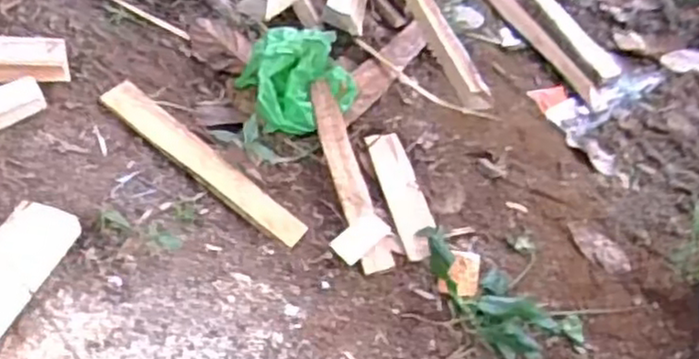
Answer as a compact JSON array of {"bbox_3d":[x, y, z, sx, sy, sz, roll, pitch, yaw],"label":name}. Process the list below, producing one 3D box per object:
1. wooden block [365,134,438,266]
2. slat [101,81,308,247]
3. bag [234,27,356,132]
[{"bbox_3d":[0.070,0.014,0.952,0.050,0.014,0.212,-14,50,-5],"label":"wooden block"},{"bbox_3d":[-0.173,-0.019,0.874,0.285,0.009,0.052,37,43,3],"label":"slat"},{"bbox_3d":[-0.067,-0.138,1.003,0.151,0.091,0.123,-31,61,-14],"label":"bag"}]

